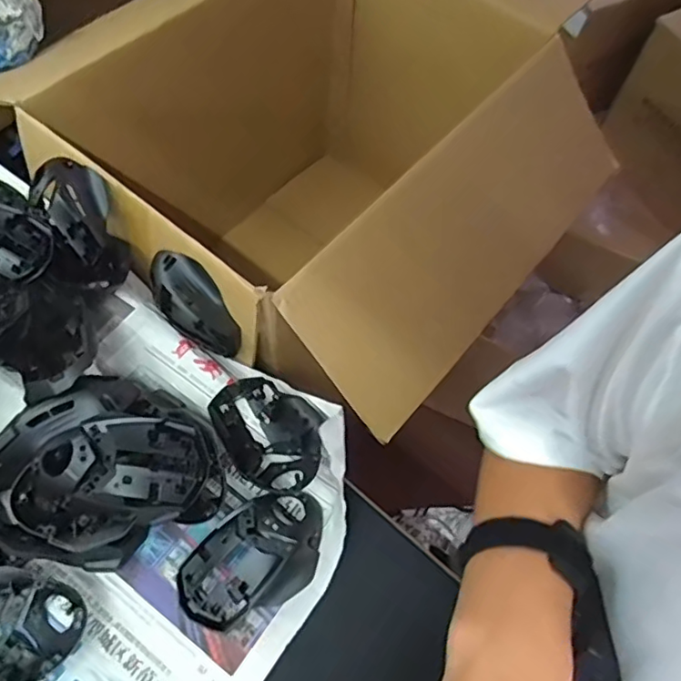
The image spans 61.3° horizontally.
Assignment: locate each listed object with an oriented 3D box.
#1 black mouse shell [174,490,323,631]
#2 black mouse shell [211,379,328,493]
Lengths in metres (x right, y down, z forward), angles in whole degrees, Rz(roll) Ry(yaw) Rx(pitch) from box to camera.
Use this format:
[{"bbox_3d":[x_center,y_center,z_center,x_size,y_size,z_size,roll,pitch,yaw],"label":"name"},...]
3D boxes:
[{"bbox_3d":[-0.062,0.158,0.421,0.116,0.030,0.069,-32,66,-19],"label":"black mouse shell"},{"bbox_3d":[-0.059,0.074,0.468,0.105,0.030,0.070,37,65,18],"label":"black mouse shell"}]

